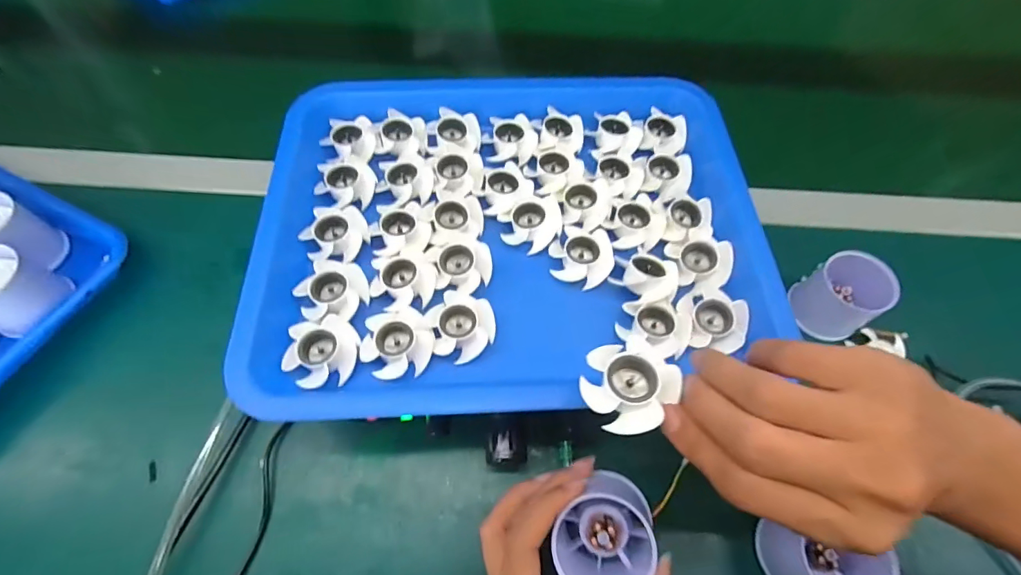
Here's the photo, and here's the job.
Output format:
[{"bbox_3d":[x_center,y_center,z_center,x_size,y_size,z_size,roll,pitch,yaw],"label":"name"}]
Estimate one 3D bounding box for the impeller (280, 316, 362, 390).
[{"bbox_3d":[-0.115,0.039,0.279,0.037,0.016,0.043,1,61,0],"label":"impeller"}]

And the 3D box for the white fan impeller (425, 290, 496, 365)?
[{"bbox_3d":[-0.030,0.023,0.288,0.041,0.015,0.043,0,61,0],"label":"white fan impeller"}]

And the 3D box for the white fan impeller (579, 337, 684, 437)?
[{"bbox_3d":[0.055,0.046,0.214,0.042,0.018,0.040,0,61,0],"label":"white fan impeller"}]

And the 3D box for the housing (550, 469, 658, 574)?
[{"bbox_3d":[0.054,0.137,0.250,0.064,0.051,0.053,-39,68,-19],"label":"housing"}]

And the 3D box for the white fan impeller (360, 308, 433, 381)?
[{"bbox_3d":[-0.069,0.034,0.283,0.041,0.015,0.039,-8,62,-5],"label":"white fan impeller"}]

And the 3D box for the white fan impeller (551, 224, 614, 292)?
[{"bbox_3d":[0.051,-0.023,0.315,0.041,0.015,0.042,0,61,0],"label":"white fan impeller"}]

